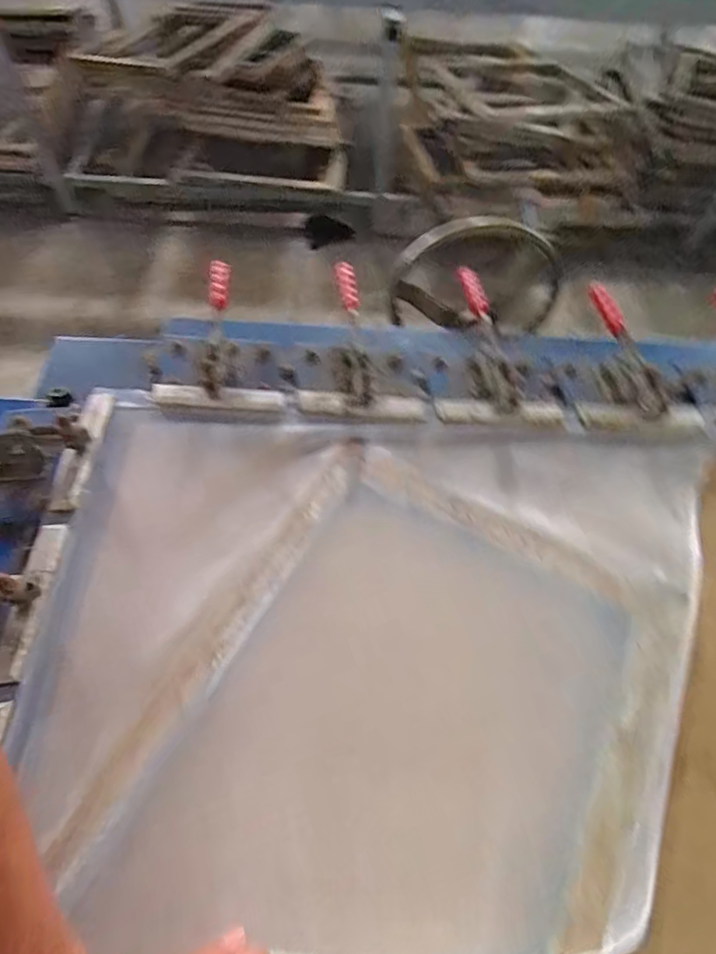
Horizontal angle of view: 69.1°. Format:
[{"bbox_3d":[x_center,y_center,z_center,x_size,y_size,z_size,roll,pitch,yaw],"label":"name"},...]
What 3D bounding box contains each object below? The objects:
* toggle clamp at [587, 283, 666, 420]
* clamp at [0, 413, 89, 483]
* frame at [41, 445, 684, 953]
[{"bbox_3d":[0.337,-0.156,0.651,0.051,0.038,0.193,-1,61,-2],"label":"toggle clamp"},{"bbox_3d":[-0.391,-0.025,0.536,0.217,0.067,0.033,-5,61,-4],"label":"clamp"},{"bbox_3d":[0.017,0.237,0.433,0.410,0.027,0.547,28,64,14],"label":"frame"}]

